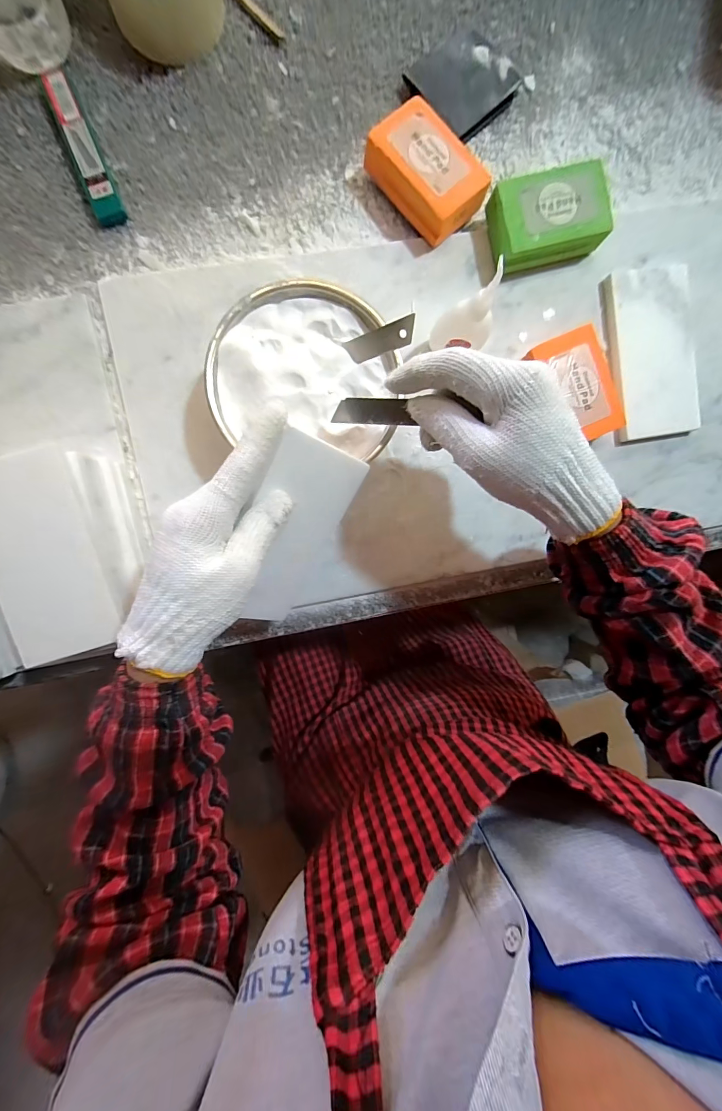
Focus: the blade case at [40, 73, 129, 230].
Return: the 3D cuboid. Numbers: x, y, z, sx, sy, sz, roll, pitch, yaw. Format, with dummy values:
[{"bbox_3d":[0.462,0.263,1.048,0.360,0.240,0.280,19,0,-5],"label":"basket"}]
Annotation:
[{"bbox_3d":[-0.229,-0.333,0.316,0.024,0.015,0.110,-22,94,-4],"label":"blade case"}]

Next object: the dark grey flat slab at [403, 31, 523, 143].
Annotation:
[{"bbox_3d":[0.089,-0.413,0.336,0.078,0.018,0.073,-41,95,-2],"label":"dark grey flat slab"}]

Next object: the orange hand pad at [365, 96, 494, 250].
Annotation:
[{"bbox_3d":[0.055,-0.323,0.328,0.094,0.034,0.061,44,88,-5],"label":"orange hand pad"}]

